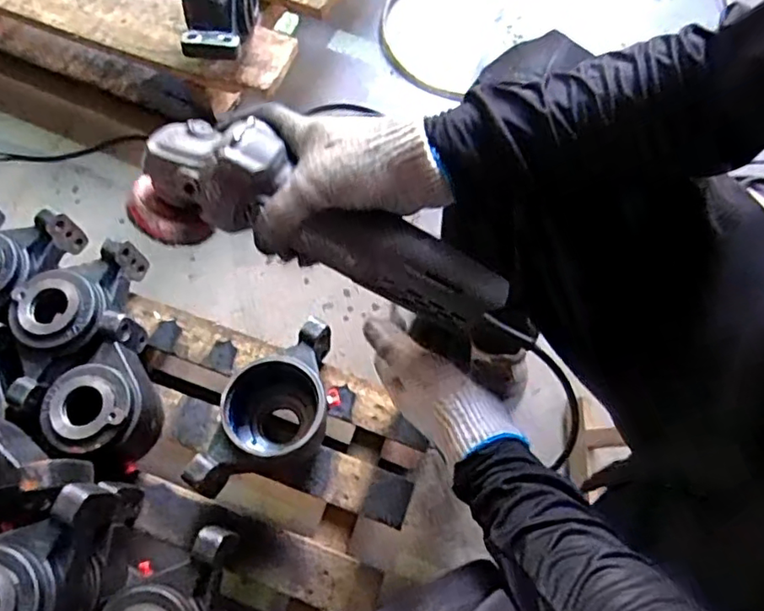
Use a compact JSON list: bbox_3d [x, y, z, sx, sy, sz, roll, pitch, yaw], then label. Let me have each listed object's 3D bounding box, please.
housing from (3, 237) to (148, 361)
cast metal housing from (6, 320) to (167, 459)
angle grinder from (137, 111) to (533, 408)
[{"bbox_3d":[-0.371,0.000,0.719,0.164,0.080,0.099,-33,72,-12],"label":"housing"},{"bbox_3d":[-0.337,0.114,0.677,0.140,0.082,0.144,-28,71,-11],"label":"cast metal housing"},{"bbox_3d":[-0.025,-0.040,0.418,0.312,0.076,0.079,26,70,-5],"label":"angle grinder"}]

